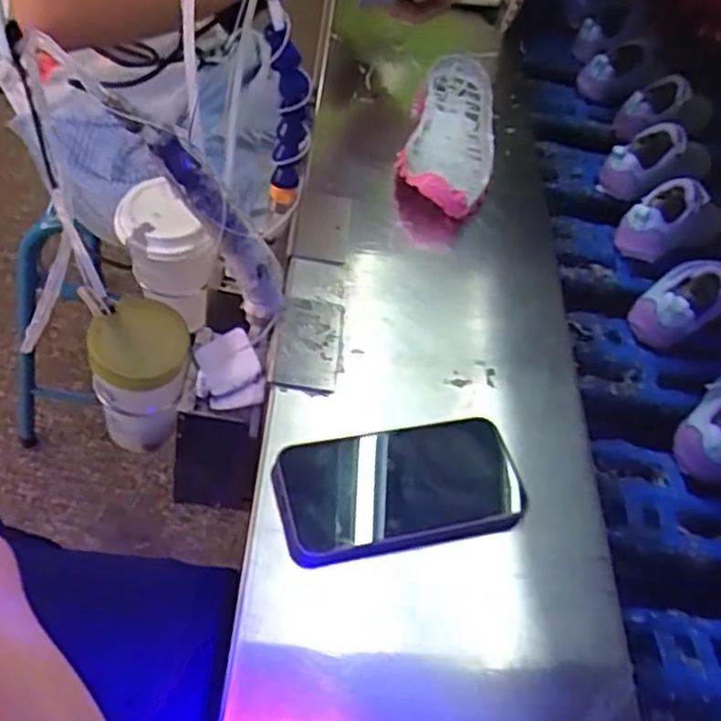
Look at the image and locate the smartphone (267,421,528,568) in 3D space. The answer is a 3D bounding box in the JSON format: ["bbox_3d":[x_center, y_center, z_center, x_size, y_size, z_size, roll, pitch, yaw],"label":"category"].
[{"bbox_3d":[0.027,0.084,0.467,0.161,0.015,0.079,-6,59,-17],"label":"smartphone"}]

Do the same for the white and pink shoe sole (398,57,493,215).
[{"bbox_3d":[0.090,-0.226,0.710,0.087,0.060,0.235,8,49,7],"label":"white and pink shoe sole"}]

